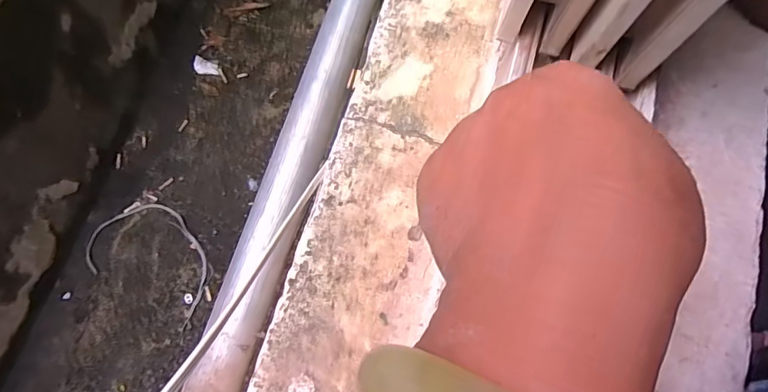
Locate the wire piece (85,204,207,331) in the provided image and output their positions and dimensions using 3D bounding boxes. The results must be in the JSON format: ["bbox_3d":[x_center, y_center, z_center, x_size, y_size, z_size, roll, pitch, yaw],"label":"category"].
[{"bbox_3d":[-0.606,0.151,1.225,0.336,0.011,0.234,25,75,6],"label":"wire piece"}]

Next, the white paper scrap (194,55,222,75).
[{"bbox_3d":[-0.532,-0.393,1.395,0.081,0.014,0.054,6,74,0],"label":"white paper scrap"}]

